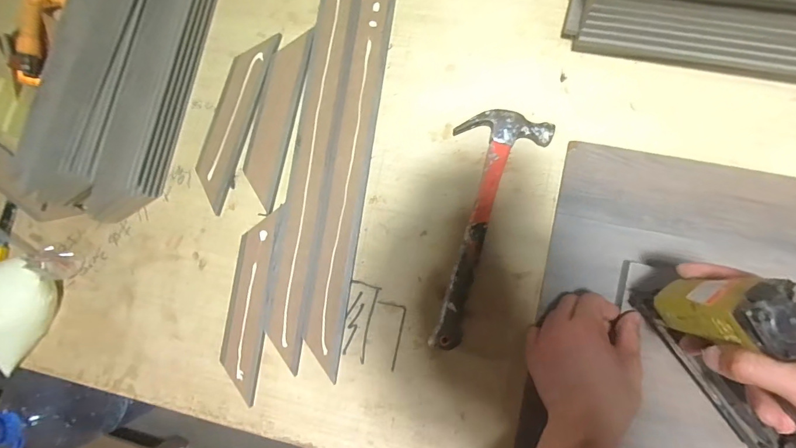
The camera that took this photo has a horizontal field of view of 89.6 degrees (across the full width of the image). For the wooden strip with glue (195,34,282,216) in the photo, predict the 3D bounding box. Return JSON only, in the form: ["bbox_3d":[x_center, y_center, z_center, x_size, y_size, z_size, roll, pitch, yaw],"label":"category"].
[{"bbox_3d":[-0.201,-0.128,0.485,0.054,0.007,0.216,17,86,8],"label":"wooden strip with glue"}]

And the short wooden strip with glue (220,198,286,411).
[{"bbox_3d":[-0.170,0.087,0.460,0.046,0.009,0.211,7,84,8],"label":"short wooden strip with glue"}]

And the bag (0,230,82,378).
[{"bbox_3d":[-0.475,0.090,0.475,0.121,0.058,0.156,22,86,9],"label":"bag"}]

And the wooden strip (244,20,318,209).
[{"bbox_3d":[-0.144,-0.129,0.478,0.046,0.004,0.214,12,85,8],"label":"wooden strip"}]

